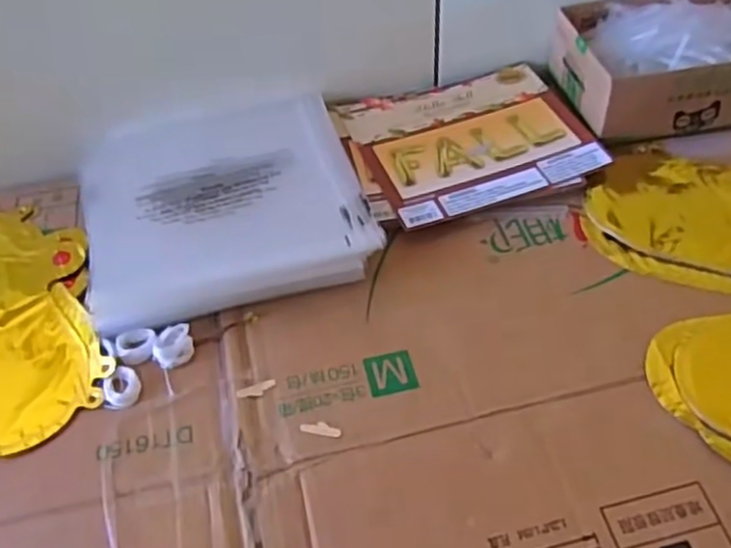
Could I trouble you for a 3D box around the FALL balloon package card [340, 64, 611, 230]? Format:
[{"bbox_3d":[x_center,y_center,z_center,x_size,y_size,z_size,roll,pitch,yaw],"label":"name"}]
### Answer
[{"bbox_3d":[0.093,-0.120,0.629,0.186,0.014,0.166,-17,52,-10],"label":"FALL balloon package card"}]

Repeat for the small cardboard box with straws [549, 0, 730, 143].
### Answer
[{"bbox_3d":[0.278,-0.202,0.654,0.186,0.072,0.145,-10,51,-4],"label":"small cardboard box with straws"}]

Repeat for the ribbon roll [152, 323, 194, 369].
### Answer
[{"bbox_3d":[-0.137,0.052,0.508,0.028,0.008,0.029,-2,51,2],"label":"ribbon roll"}]

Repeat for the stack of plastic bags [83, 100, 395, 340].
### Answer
[{"bbox_3d":[-0.122,-0.074,0.596,0.219,0.025,0.241,-14,52,-8],"label":"stack of plastic bags"}]

